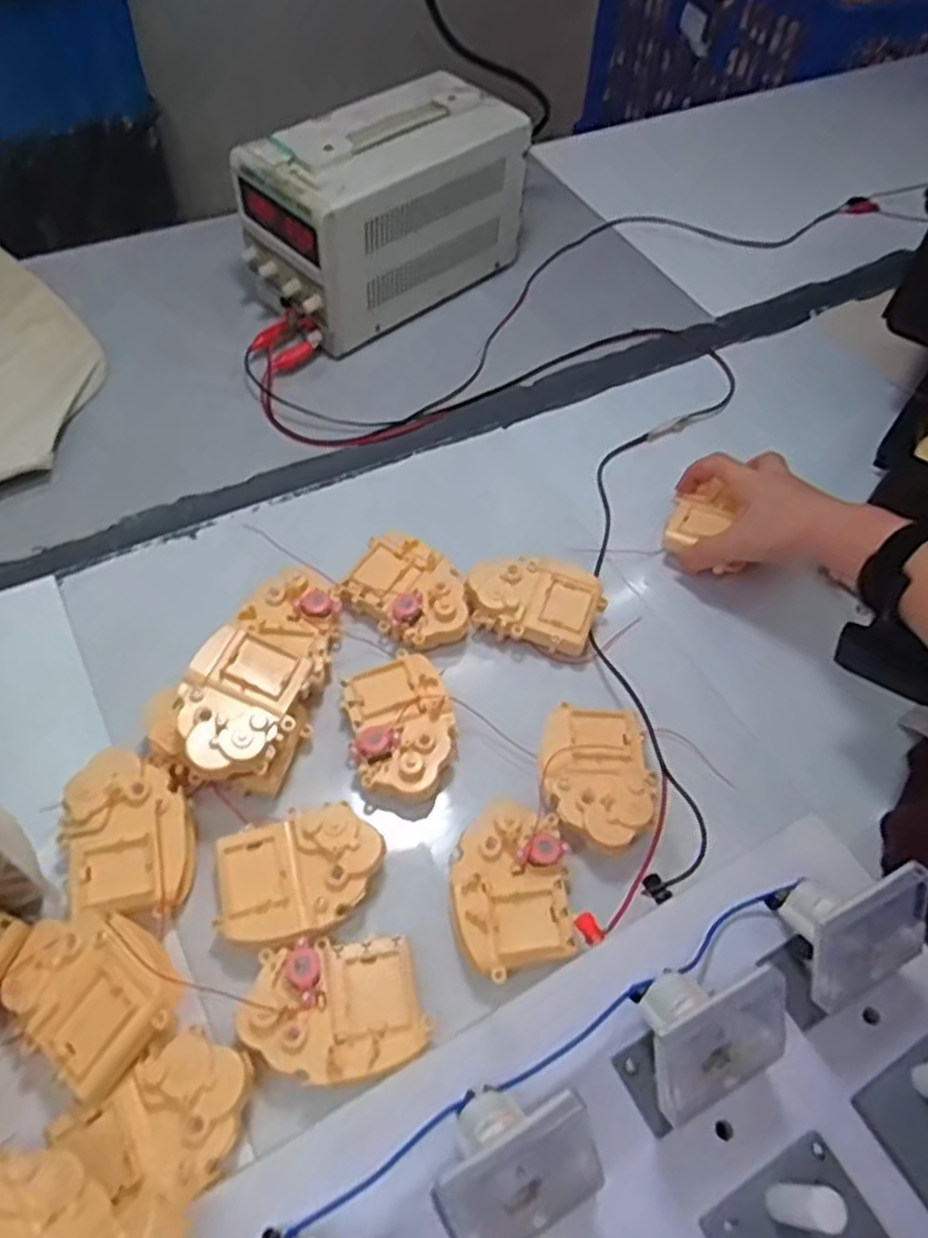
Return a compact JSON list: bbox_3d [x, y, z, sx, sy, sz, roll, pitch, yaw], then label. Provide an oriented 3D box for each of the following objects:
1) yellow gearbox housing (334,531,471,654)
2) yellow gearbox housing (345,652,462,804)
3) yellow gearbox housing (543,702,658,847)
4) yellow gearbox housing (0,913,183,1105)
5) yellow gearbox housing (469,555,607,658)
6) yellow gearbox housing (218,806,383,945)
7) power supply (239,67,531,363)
[{"bbox_3d":[-0.039,-0.018,0.591,0.097,0.034,0.072,29,56,16],"label":"yellow gearbox housing"},{"bbox_3d":[-0.042,0.070,0.532,0.073,0.033,0.116,-4,54,-8],"label":"yellow gearbox housing"},{"bbox_3d":[0.088,0.104,0.523,0.070,0.032,0.096,6,53,-1],"label":"yellow gearbox housing"},{"bbox_3d":[-0.196,0.191,0.411,0.089,0.024,0.069,29,56,15],"label":"yellow gearbox housing"},{"bbox_3d":[0.053,-0.014,0.594,0.095,0.037,0.069,23,55,11],"label":"yellow gearbox housing"},{"bbox_3d":[-0.097,0.154,0.473,0.095,0.035,0.070,-19,57,-18],"label":"yellow gearbox housing"},{"bbox_3d":[-0.076,-0.400,0.778,0.124,0.172,0.264,38,59,21],"label":"power supply"}]

